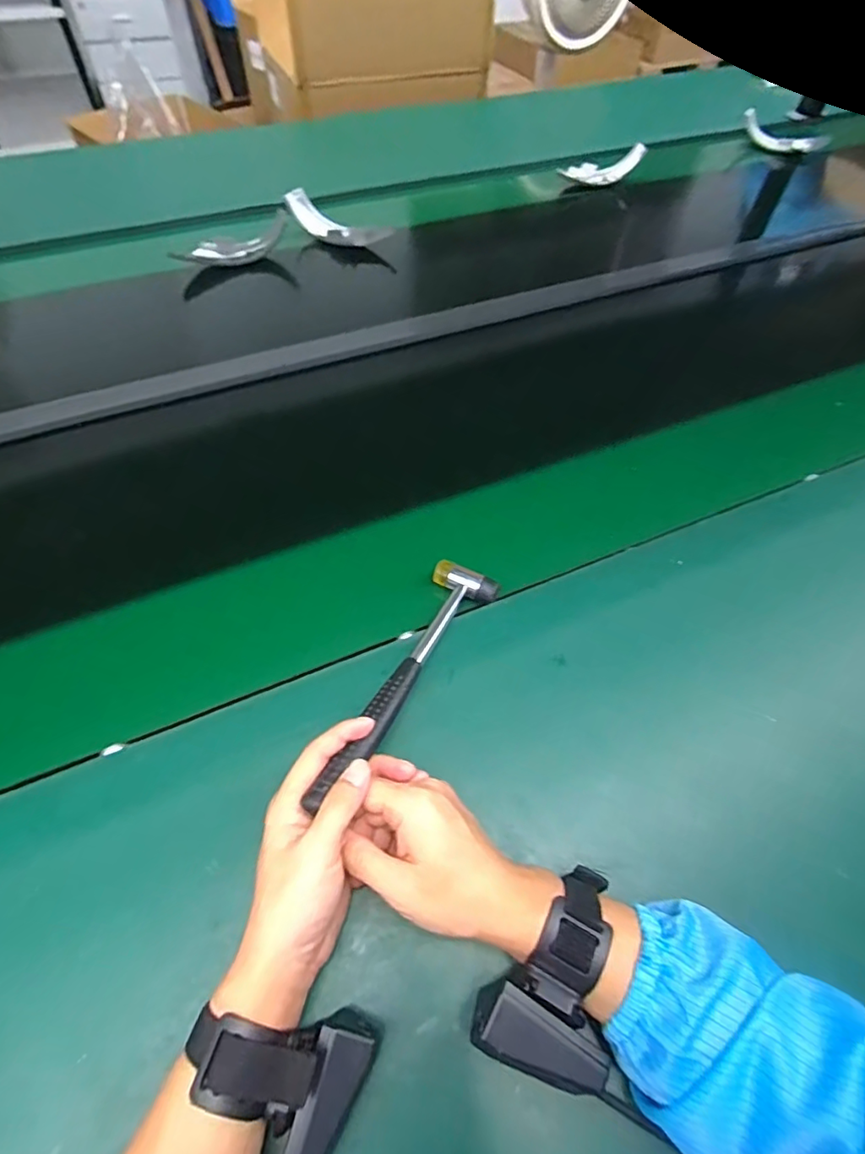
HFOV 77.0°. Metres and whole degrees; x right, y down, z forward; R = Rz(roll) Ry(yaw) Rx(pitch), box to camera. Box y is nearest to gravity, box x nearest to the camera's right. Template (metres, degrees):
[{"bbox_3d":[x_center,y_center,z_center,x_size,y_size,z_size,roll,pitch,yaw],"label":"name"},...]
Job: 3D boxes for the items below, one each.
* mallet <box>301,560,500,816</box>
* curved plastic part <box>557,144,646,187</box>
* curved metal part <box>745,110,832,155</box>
[{"bbox_3d":[-0.015,0.070,0.417,0.057,0.019,0.233,23,46,12],"label":"mallet"},{"bbox_3d":[0.315,-0.756,1.006,0.158,0.052,0.038,-15,59,-12],"label":"curved plastic part"},{"bbox_3d":[0.721,-0.907,1.116,0.168,0.052,0.036,25,59,13],"label":"curved metal part"}]

